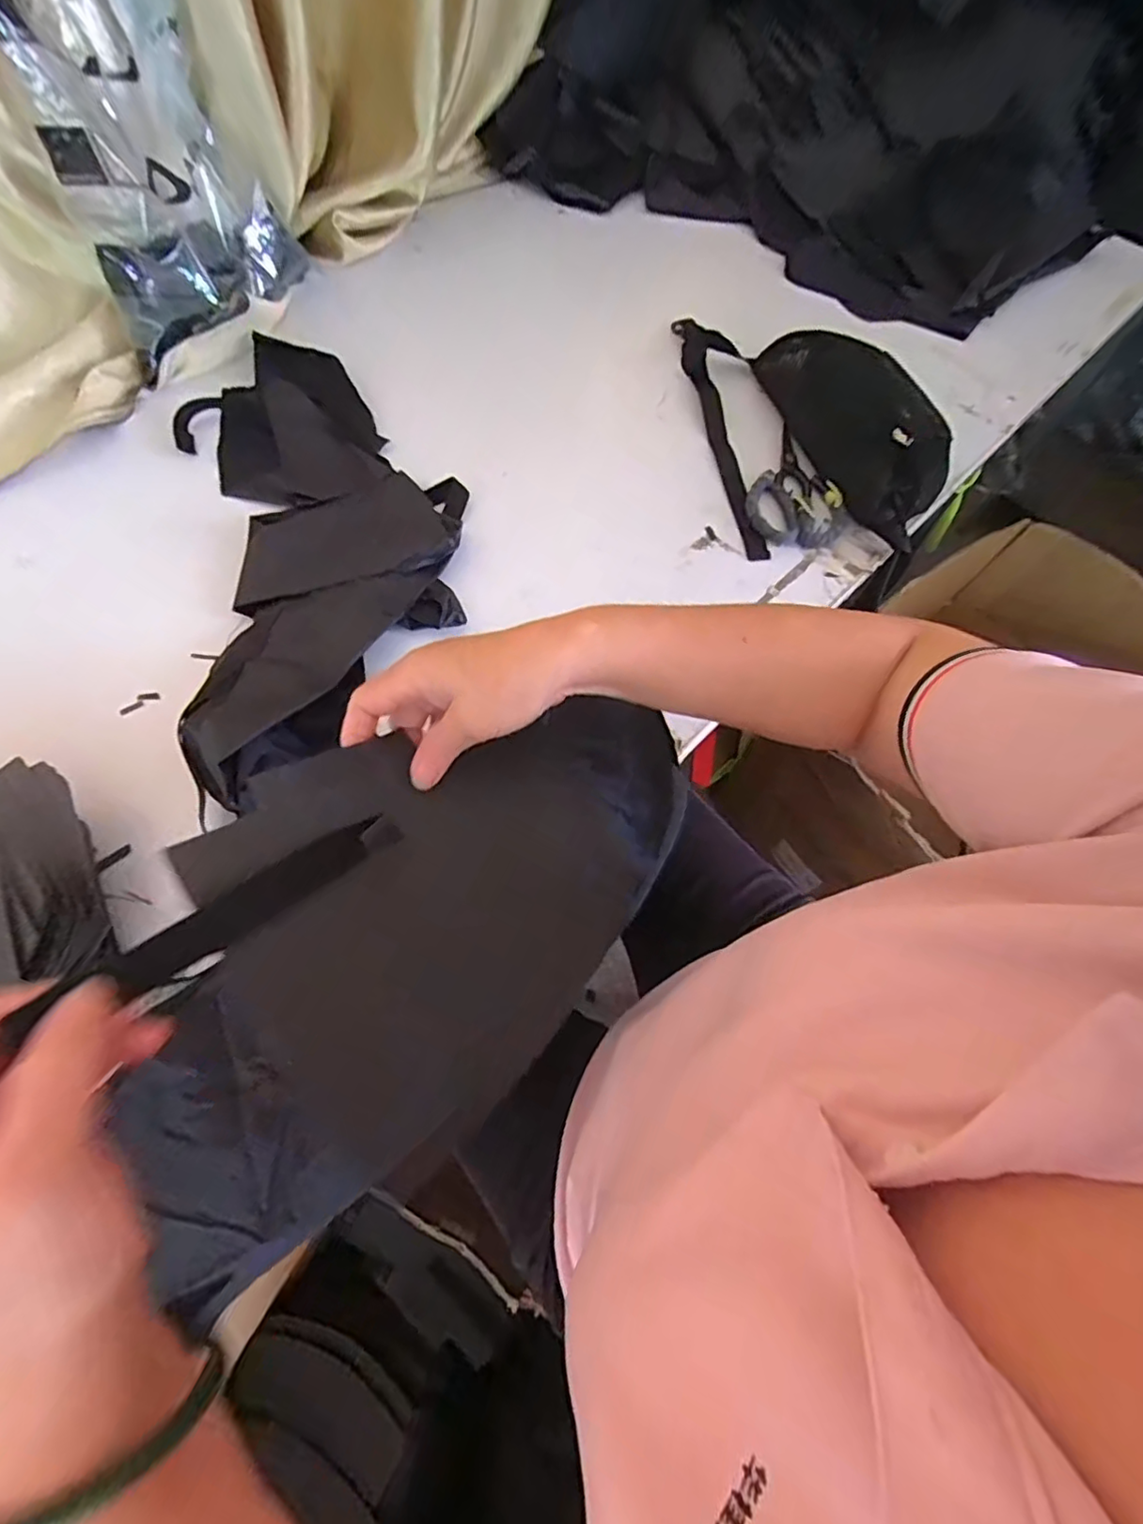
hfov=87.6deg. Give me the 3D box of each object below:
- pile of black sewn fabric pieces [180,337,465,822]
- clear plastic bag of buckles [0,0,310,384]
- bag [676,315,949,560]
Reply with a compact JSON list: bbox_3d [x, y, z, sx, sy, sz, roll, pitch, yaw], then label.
[{"bbox_3d":[-0.253,-0.234,0.589,0.281,0.056,0.561,-15,69,-8],"label":"pile of black sewn fabric pieces"},{"bbox_3d":[-0.420,-0.617,0.589,0.148,0.331,0.241,7,67,1],"label":"clear plastic bag of buckles"},{"bbox_3d":[0.283,-0.410,0.680,0.250,0.071,0.349,-10,68,-6],"label":"bag"}]

